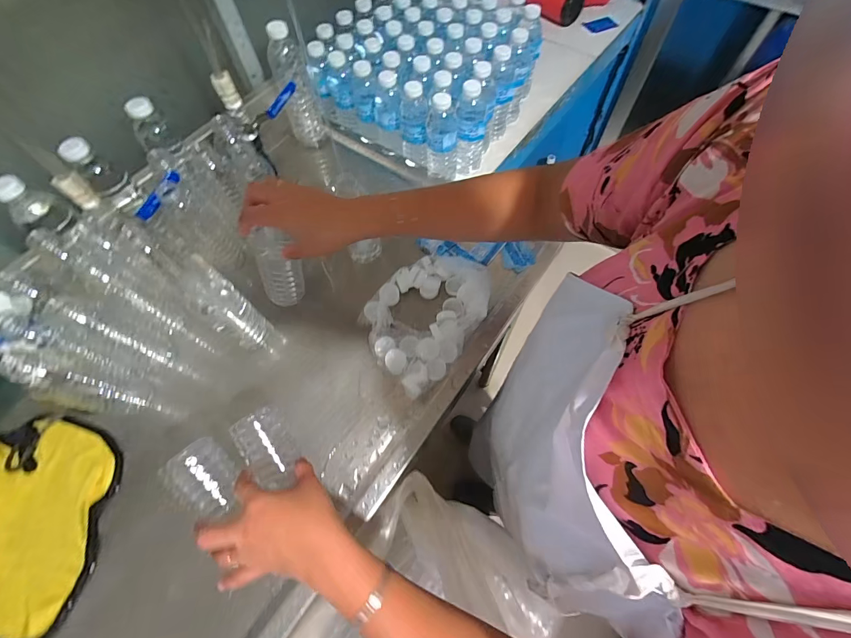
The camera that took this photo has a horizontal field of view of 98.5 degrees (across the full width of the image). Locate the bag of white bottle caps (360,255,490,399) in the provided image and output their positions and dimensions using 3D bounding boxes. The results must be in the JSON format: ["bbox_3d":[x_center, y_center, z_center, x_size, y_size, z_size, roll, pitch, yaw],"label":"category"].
[{"bbox_3d":[-0.005,-0.010,0.572,0.166,0.039,0.220,32,70,17],"label":"bag of white bottle caps"}]

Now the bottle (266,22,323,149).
[{"bbox_3d":[-0.242,-0.430,0.675,0.059,0.203,0.066,-19,65,-6],"label":"bottle"}]

